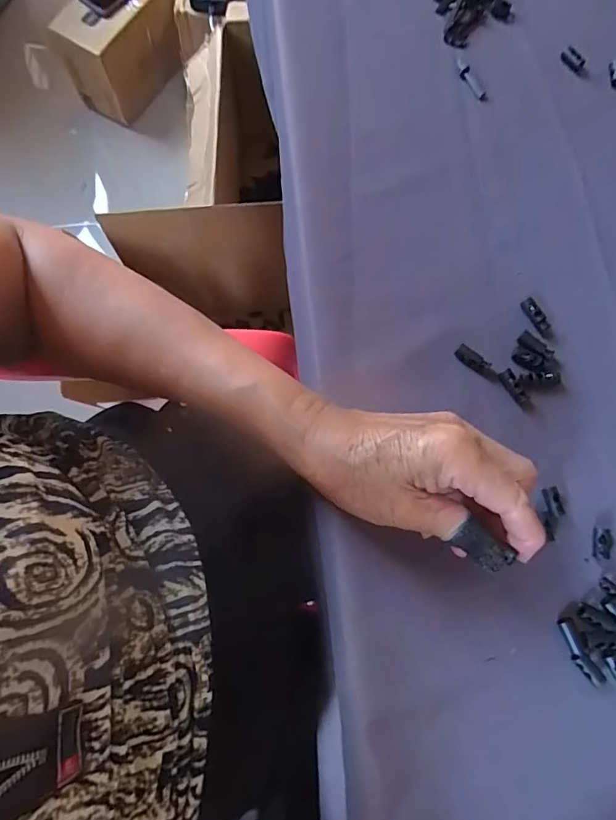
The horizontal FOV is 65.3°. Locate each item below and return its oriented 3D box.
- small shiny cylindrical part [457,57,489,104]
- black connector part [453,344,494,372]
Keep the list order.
[{"bbox_3d":[0.126,-0.259,0.375,0.011,0.004,0.045,-27,78,-7],"label":"small shiny cylindrical part"},{"bbox_3d":[0.109,-0.033,0.318,0.024,0.006,0.009,36,78,8],"label":"black connector part"}]

